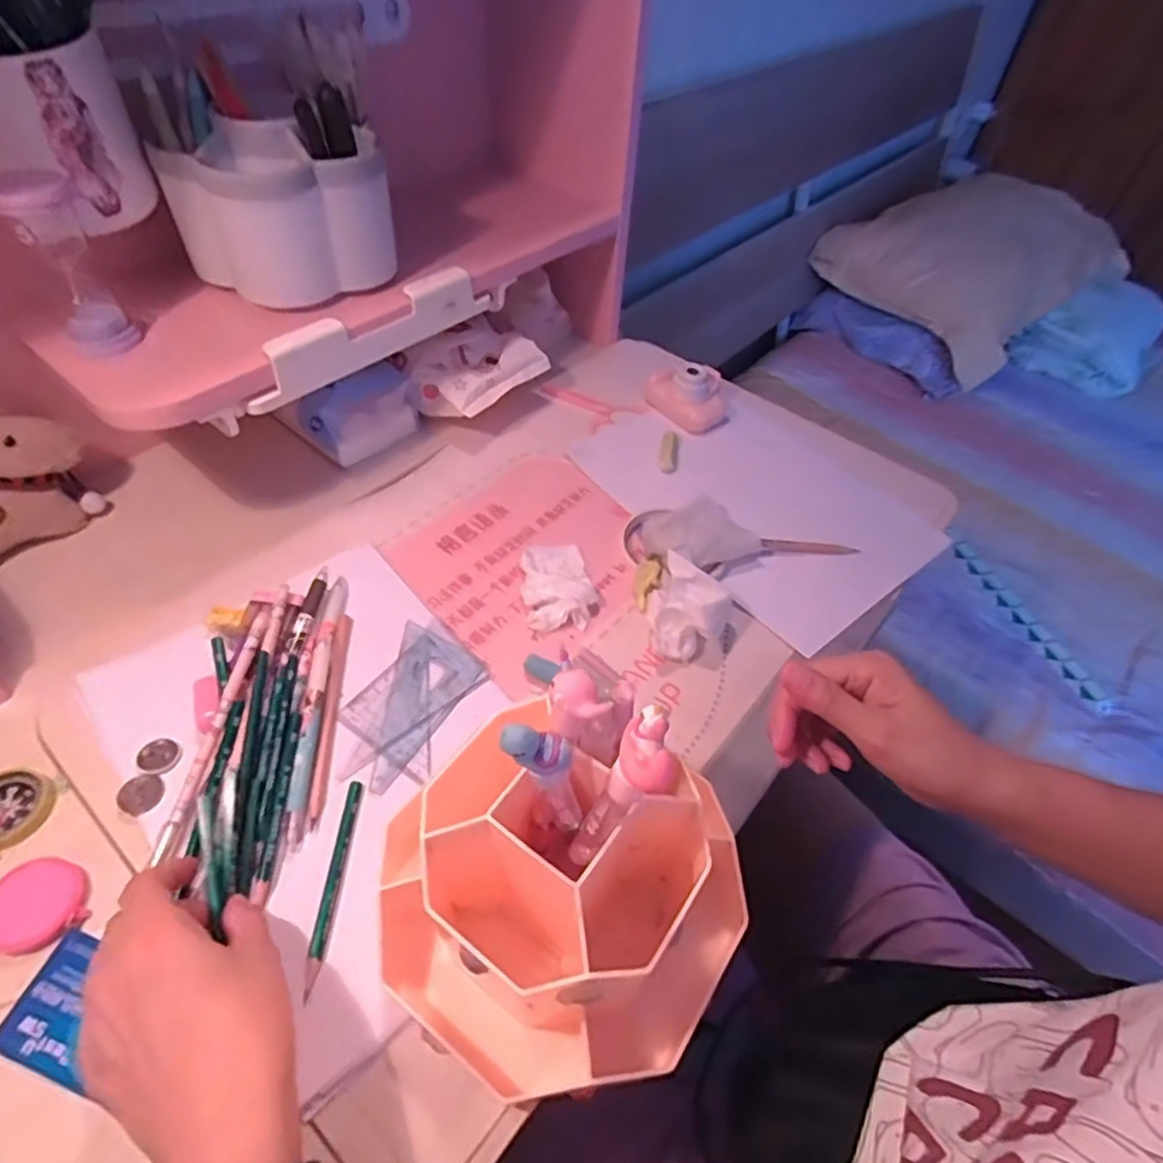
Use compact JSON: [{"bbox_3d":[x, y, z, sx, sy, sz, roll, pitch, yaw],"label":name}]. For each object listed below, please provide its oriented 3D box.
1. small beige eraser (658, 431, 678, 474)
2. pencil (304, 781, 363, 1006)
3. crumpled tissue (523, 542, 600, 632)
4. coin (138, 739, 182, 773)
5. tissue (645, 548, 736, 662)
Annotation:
[{"bbox_3d":[0.084,-0.125,0.633,0.017,0.010,0.051,8,50,3],"label":"small beige eraser"},{"bbox_3d":[-0.137,0.165,0.366,0.009,0.005,0.109,2,49,-2],"label":"pencil"},{"bbox_3d":[-0.017,-0.003,0.514,0.055,0.021,0.085,-3,50,-6],"label":"crumpled tissue"},{"bbox_3d":[-0.259,0.107,0.404,0.021,0.008,0.021,2,49,-2],"label":"coin"},{"bbox_3d":[0.078,0.023,0.485,0.056,0.045,0.068,20,51,13],"label":"tissue"}]

